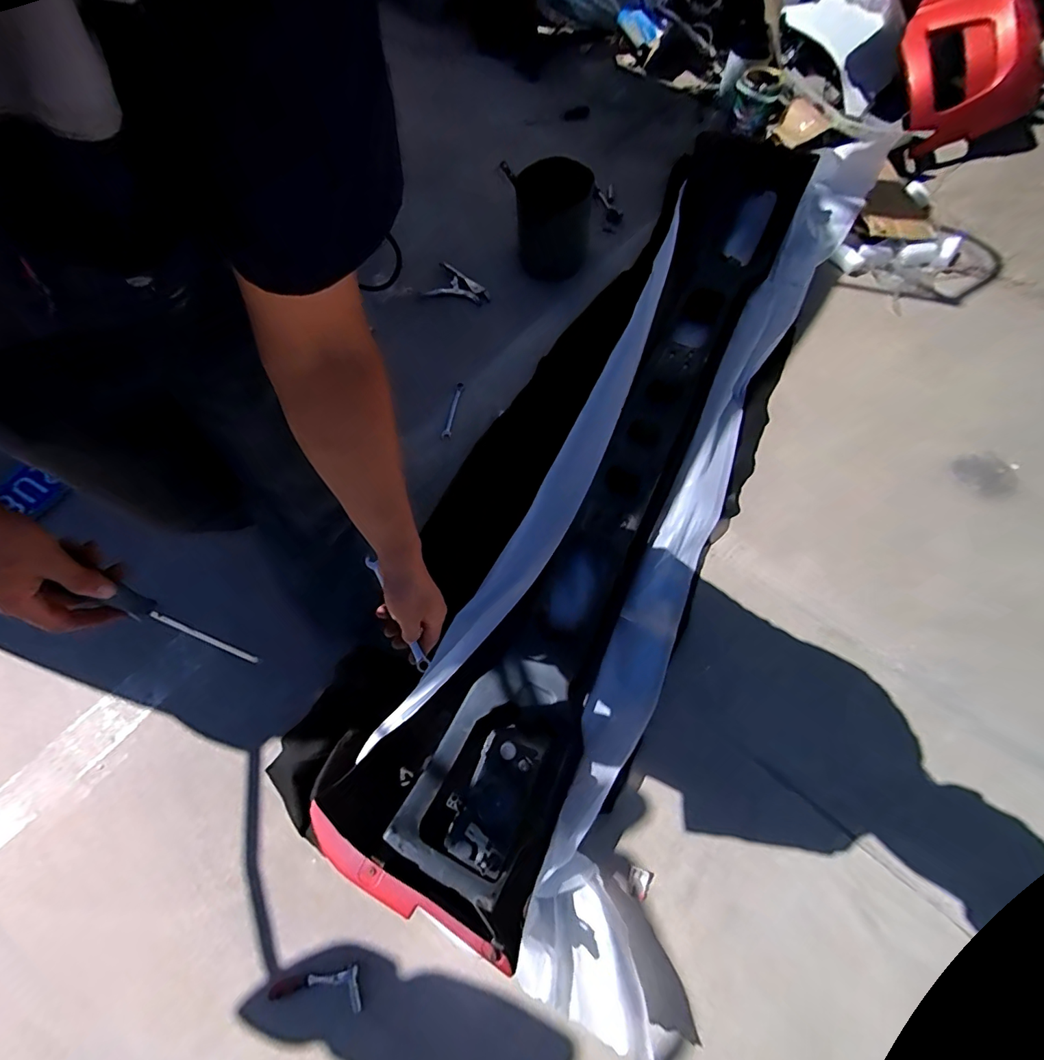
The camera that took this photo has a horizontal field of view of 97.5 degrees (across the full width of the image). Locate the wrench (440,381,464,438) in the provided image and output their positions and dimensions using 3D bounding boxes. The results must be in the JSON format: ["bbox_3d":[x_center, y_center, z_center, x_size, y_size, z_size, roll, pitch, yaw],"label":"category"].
[{"bbox_3d":[-0.189,-0.326,1.255,0.028,0.010,0.163,15,82,7],"label":"wrench"}]

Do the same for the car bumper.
[{"bbox_3d":[0.191,-0.122,1.039,0.608,0.281,1.780,27,68,12],"label":"car bumper"}]

